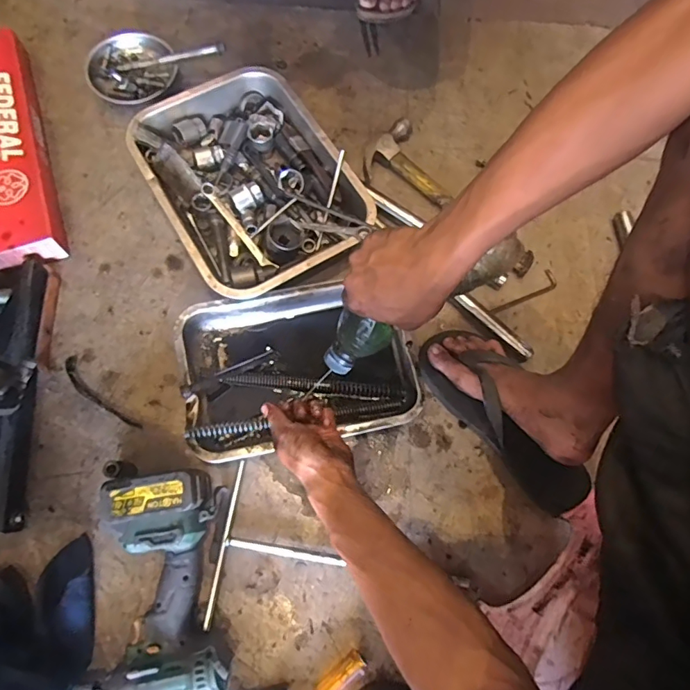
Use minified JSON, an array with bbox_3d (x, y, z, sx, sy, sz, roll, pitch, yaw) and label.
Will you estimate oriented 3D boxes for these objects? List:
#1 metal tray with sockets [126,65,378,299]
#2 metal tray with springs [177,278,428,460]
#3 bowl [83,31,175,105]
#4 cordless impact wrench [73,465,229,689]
[{"bbox_3d":[-0.134,-0.240,0.716,0.270,0.075,0.354,-30,76,-11],"label":"metal tray with sockets"},{"bbox_3d":[-0.061,0.031,0.636,0.297,0.051,0.210,-12,73,-6],"label":"metal tray with springs"},{"bbox_3d":[-0.356,-0.459,0.802,0.135,0.041,0.135,1,72,-2],"label":"bowl"},{"bbox_3d":[-0.215,0.271,0.536,0.159,0.080,0.252,-5,73,-3],"label":"cordless impact wrench"}]

